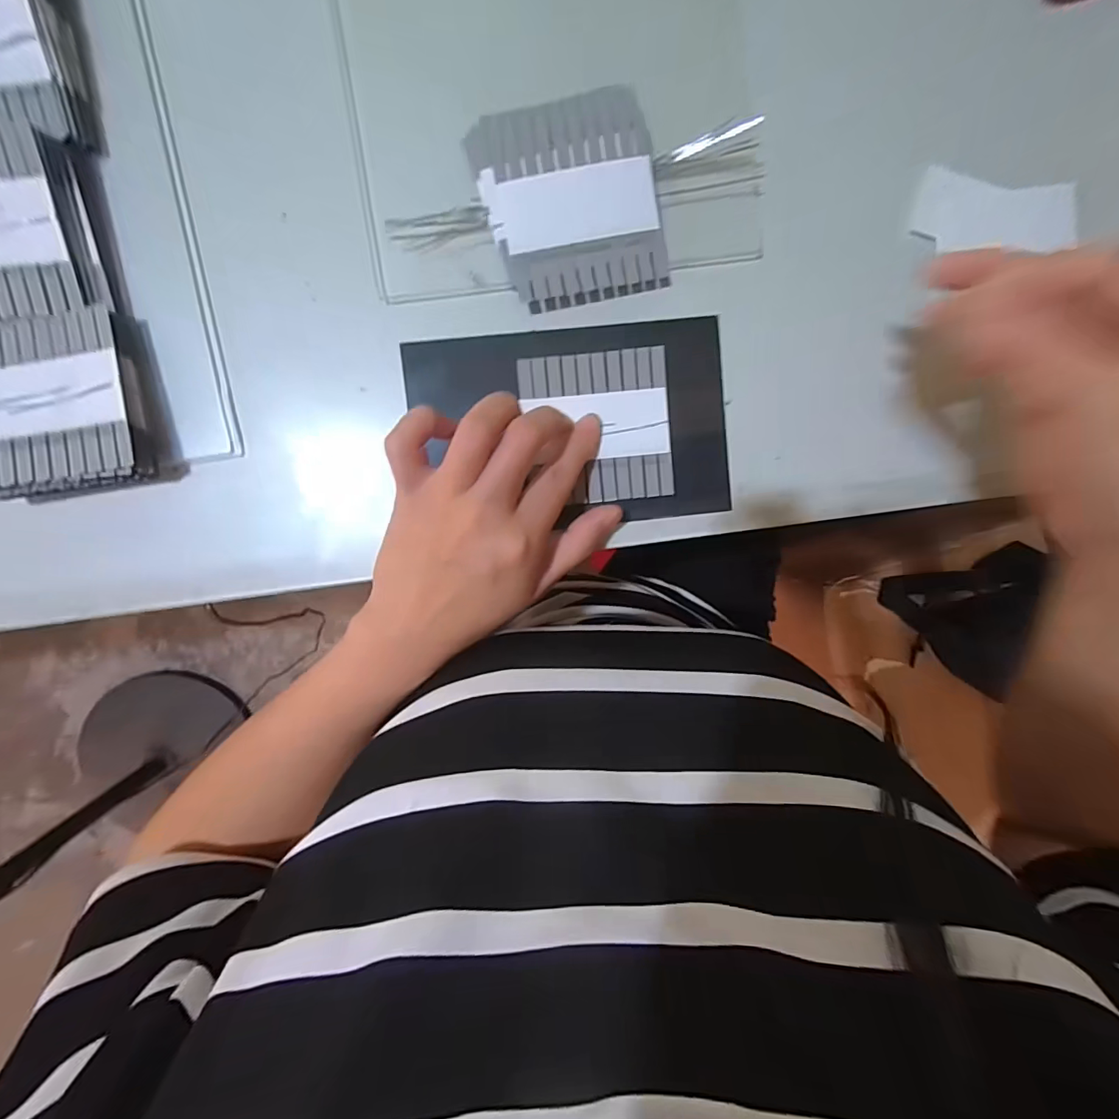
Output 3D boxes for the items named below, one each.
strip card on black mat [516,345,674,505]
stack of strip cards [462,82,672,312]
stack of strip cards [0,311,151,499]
[{"bbox_3d":[0.021,-0.071,0.261,0.077,0.004,0.079,-6,95,-2],"label":"strip card on black mat"},{"bbox_3d":[0.007,-0.183,0.248,0.086,0.012,0.091,-15,95,-1],"label":"stack of strip cards"},{"bbox_3d":[-0.247,-0.074,0.235,0.074,0.024,0.079,-9,95,-2],"label":"stack of strip cards"}]

